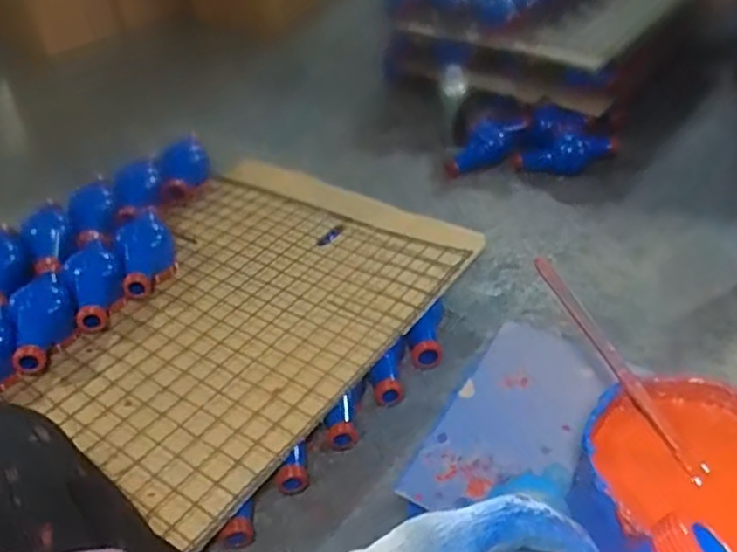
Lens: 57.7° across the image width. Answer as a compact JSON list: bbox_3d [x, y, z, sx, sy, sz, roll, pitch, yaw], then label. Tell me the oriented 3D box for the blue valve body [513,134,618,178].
[{"bbox_3d":[0.435,-0.269,1.464,0.223,0.080,0.075,-5,39,1],"label":"blue valve body"}]

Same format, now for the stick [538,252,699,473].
[{"bbox_3d":[0.209,0.069,0.580,0.016,0.014,0.217,-20,60,-17],"label":"stick"}]

